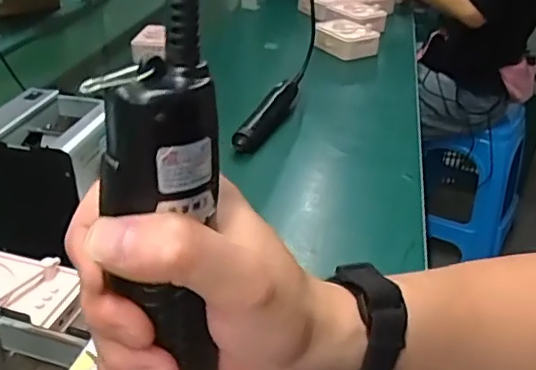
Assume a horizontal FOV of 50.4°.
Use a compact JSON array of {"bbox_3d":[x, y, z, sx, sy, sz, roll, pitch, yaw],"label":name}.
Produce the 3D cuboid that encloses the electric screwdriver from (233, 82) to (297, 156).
[{"bbox_3d":[0.000,-0.106,0.883,0.038,0.045,0.198,15,35,18],"label":"electric screwdriver"}]

